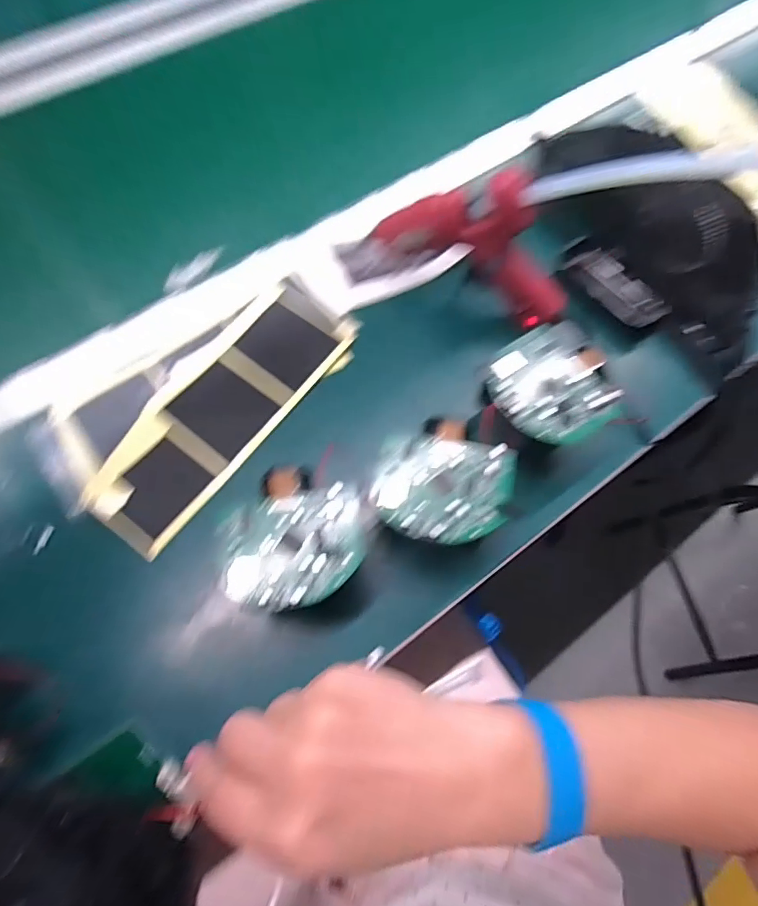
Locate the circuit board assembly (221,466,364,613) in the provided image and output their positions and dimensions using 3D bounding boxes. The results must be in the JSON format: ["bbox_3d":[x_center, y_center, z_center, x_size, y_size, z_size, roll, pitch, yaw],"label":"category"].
[{"bbox_3d":[-0.057,0.060,0.319,0.089,0.018,0.091,0,67,0],"label":"circuit board assembly"}]

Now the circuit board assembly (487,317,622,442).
[{"bbox_3d":[0.134,-0.054,0.367,0.093,0.012,0.097,0,67,0],"label":"circuit board assembly"}]

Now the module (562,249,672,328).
[{"bbox_3d":[0.235,-0.164,0.468,0.050,0.014,0.101,-29,70,-11],"label":"module"}]

